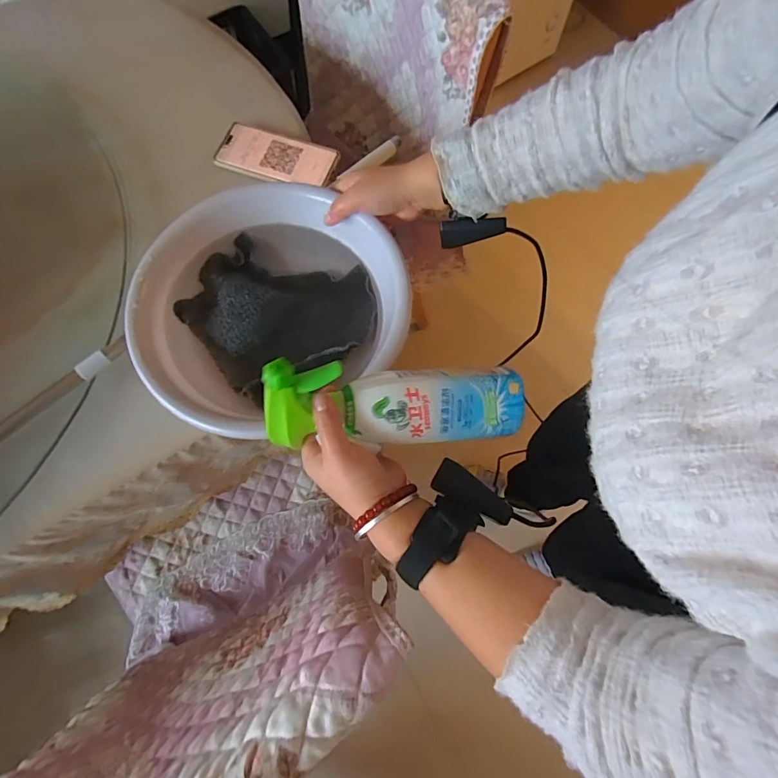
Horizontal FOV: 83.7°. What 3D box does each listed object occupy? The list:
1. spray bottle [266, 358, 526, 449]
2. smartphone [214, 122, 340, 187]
[{"bbox_3d":[0.013,0.015,0.370,0.223,0.068,0.059,1,71,-16],"label":"spray bottle"},{"bbox_3d":[-0.157,-0.330,0.616,0.165,0.013,0.074,16,73,5],"label":"smartphone"}]

